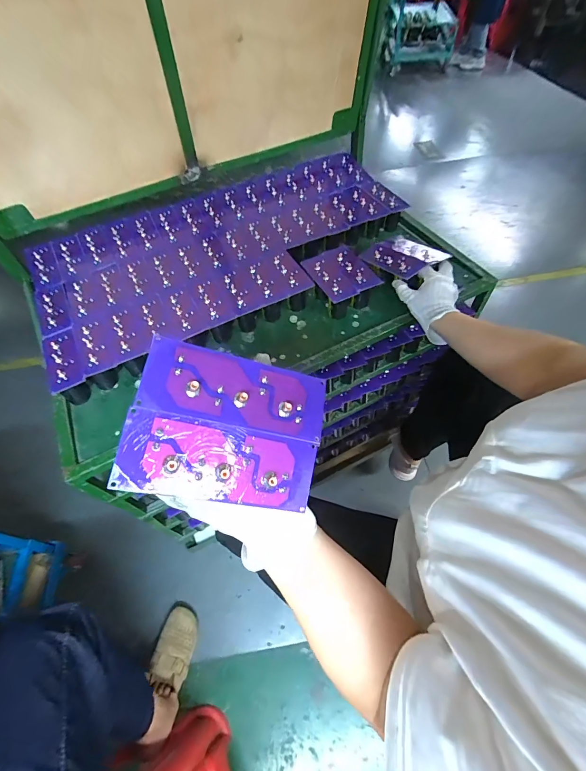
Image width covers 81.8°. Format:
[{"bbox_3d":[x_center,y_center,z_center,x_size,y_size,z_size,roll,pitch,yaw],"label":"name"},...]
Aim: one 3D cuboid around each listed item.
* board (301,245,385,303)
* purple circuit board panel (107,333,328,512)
[{"bbox_3d":[0.092,-0.219,0.654,0.110,0.011,0.130,-26,58,-12],"label":"board"},{"bbox_3d":[-0.044,0.030,0.249,0.137,0.006,0.104,15,75,-18],"label":"purple circuit board panel"}]

